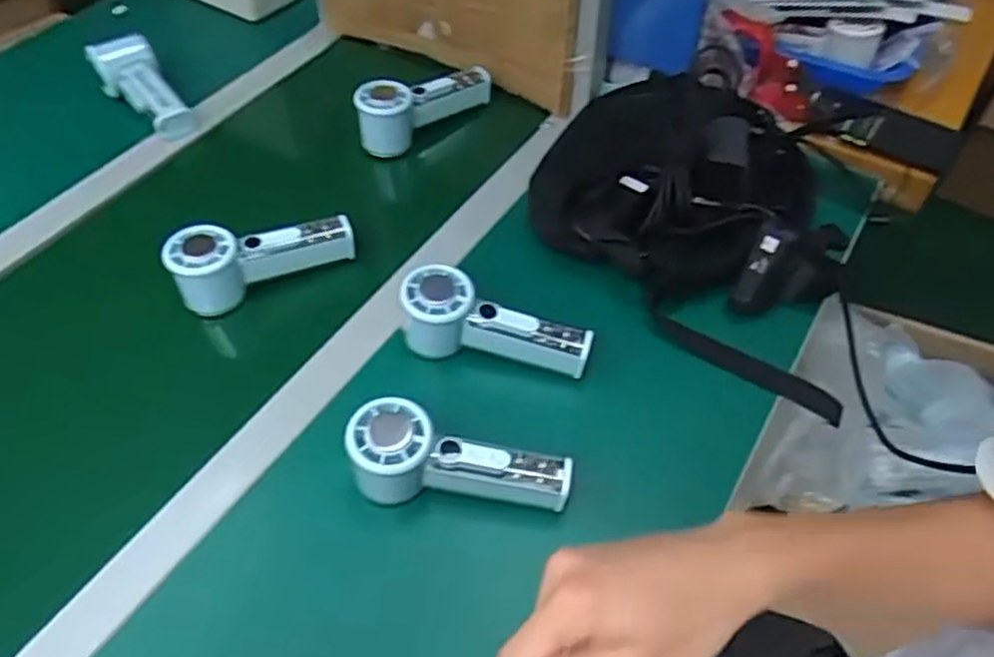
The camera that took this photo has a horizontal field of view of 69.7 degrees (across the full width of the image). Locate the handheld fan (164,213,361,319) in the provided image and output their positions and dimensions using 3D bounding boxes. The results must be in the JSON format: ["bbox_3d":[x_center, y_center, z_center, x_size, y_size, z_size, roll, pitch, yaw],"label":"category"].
[{"bbox_3d":[-0.204,-0.065,0.632,0.155,0.056,0.052,-17,52,-13],"label":"handheld fan"}]

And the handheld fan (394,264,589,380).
[{"bbox_3d":[-0.001,-0.005,0.579,0.155,0.056,0.057,9,51,8],"label":"handheld fan"}]

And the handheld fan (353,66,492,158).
[{"bbox_3d":[-0.075,-0.247,0.767,0.162,0.053,0.051,-27,55,-20],"label":"handheld fan"}]

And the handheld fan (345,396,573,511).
[{"bbox_3d":[-0.029,0.097,0.506,0.156,0.056,0.058,13,50,-6],"label":"handheld fan"}]

